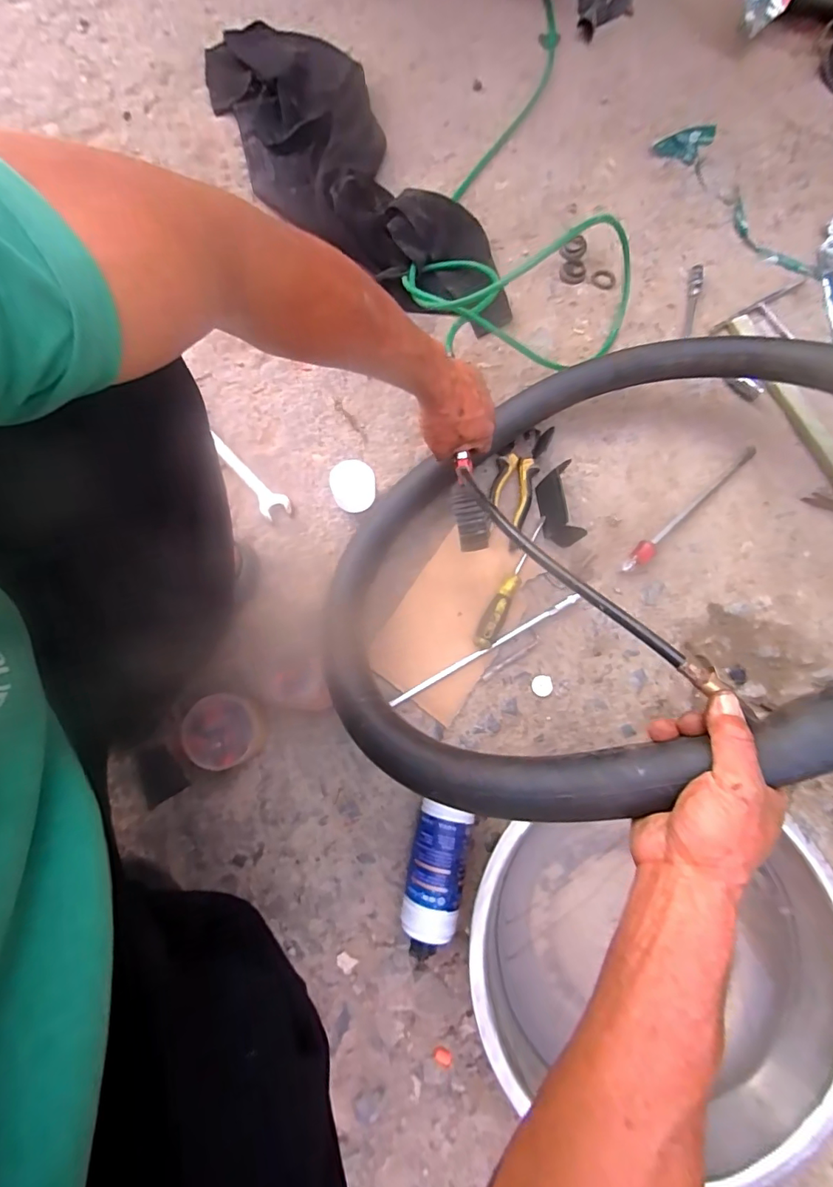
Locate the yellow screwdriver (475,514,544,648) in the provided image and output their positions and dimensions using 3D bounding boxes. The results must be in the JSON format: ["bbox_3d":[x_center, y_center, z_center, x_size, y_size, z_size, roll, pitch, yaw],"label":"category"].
[{"bbox_3d":[0.123,-0.019,0.637,0.026,0.026,0.195,25,80,4],"label":"yellow screwdriver"}]

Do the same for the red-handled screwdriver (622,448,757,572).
[{"bbox_3d":[0.381,-0.121,0.682,0.272,0.021,0.025,-42,82,-8],"label":"red-handled screwdriver"}]

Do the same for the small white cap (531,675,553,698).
[{"bbox_3d":[0.161,0.118,0.629,0.027,0.004,0.026,0,79,0],"label":"small white cap"}]

